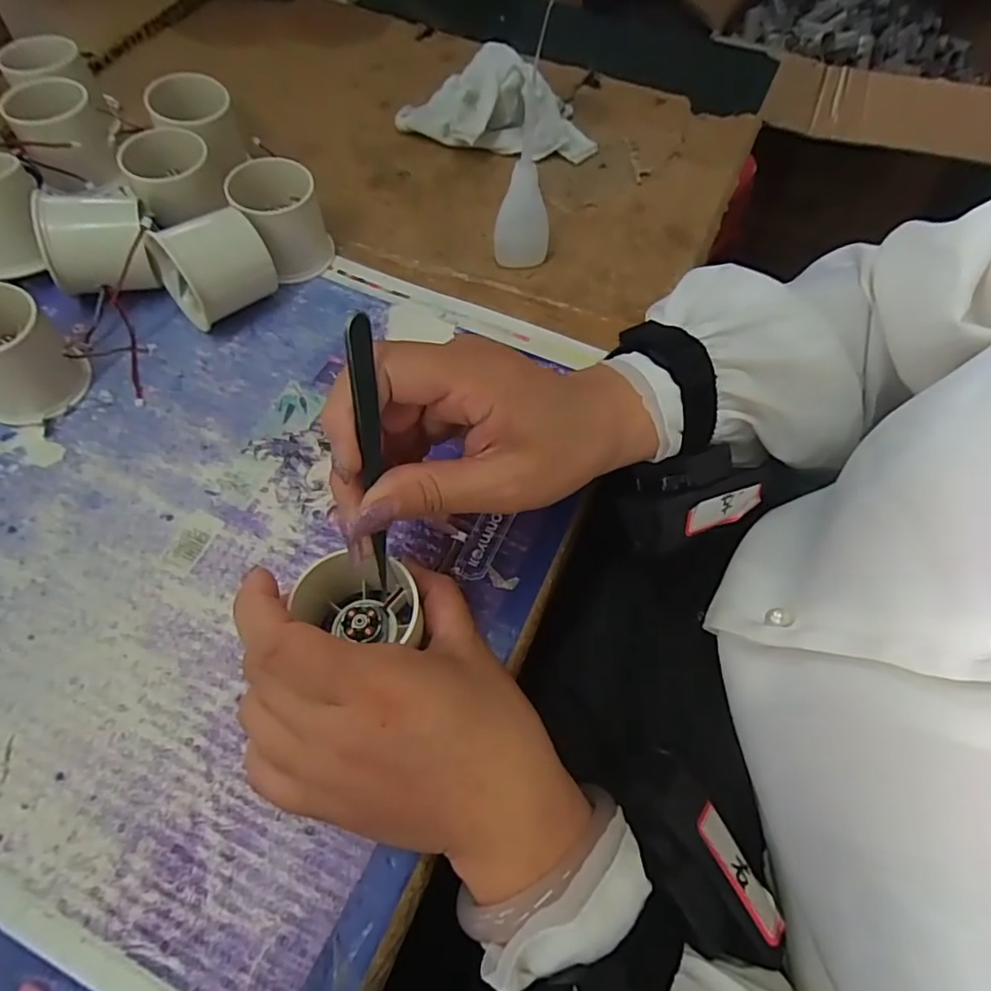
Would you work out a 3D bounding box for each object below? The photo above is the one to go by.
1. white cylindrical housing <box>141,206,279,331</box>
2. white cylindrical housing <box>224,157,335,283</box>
[{"bbox_3d":[-0.161,-0.131,0.338,0.053,0.055,0.044,-38,70,-20],"label":"white cylindrical housing"},{"bbox_3d":[-0.132,-0.171,0.363,0.048,0.051,0.051,1,62,-2],"label":"white cylindrical housing"}]

